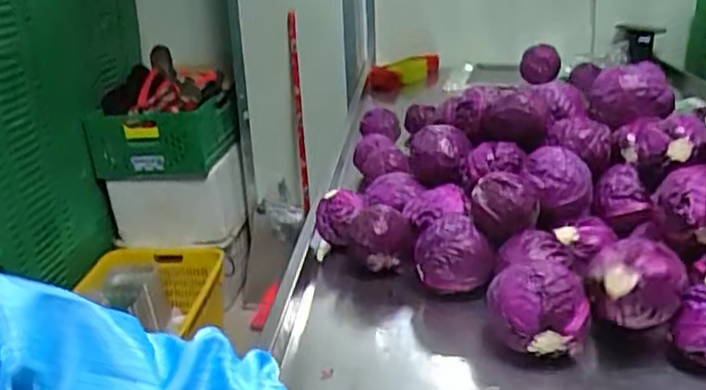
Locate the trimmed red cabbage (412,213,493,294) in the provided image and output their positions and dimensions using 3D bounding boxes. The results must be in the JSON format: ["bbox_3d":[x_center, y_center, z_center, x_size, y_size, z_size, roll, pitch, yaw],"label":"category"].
[{"bbox_3d":[0.145,0.098,0.987,0.109,0.118,0.085,1,21,10],"label":"trimmed red cabbage"}]

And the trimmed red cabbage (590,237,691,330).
[{"bbox_3d":[0.343,0.104,0.816,0.104,0.103,0.103,7,23,23],"label":"trimmed red cabbage"}]

